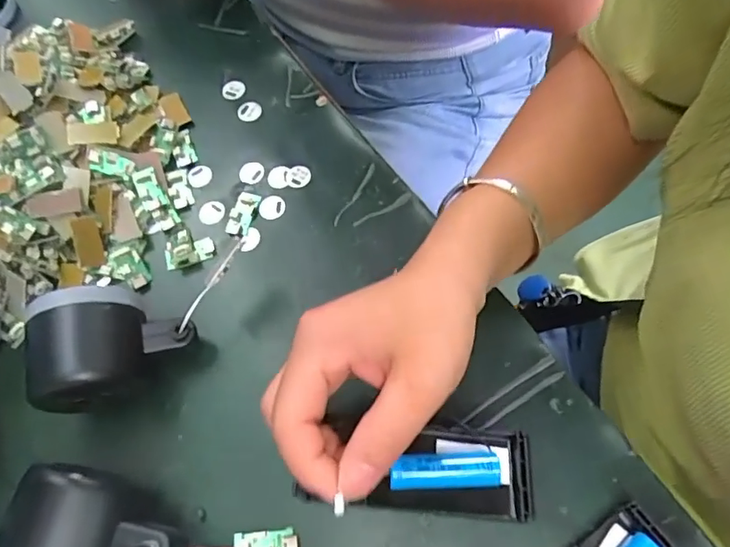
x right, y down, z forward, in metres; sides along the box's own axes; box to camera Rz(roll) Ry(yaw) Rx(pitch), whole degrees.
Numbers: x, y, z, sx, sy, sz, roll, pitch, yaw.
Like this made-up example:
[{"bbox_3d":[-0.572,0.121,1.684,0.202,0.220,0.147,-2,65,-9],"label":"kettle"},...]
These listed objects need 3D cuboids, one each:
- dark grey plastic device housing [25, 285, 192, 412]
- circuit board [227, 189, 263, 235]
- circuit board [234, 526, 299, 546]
[{"bbox_3d":[-0.133,0.040,0.279,0.074,0.052,0.056,-16,66,-5],"label":"dark grey plastic device housing"},{"bbox_3d":[-0.080,-0.039,0.339,0.015,0.004,0.033,15,67,9],"label":"circuit board"},{"bbox_3d":[-0.050,0.138,0.261,0.032,0.004,0.015,-7,65,-1],"label":"circuit board"}]

